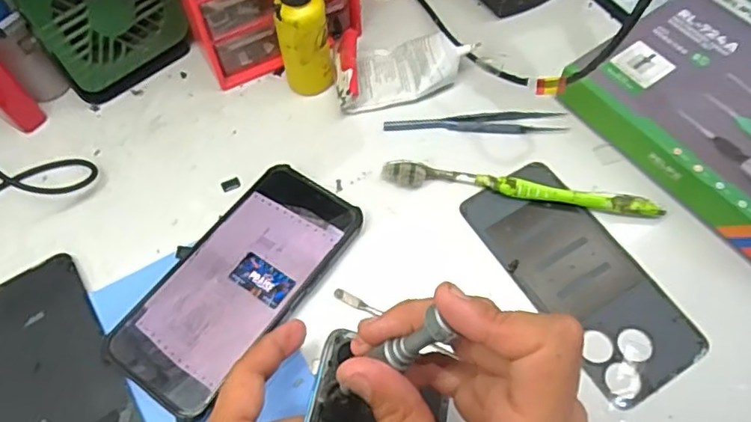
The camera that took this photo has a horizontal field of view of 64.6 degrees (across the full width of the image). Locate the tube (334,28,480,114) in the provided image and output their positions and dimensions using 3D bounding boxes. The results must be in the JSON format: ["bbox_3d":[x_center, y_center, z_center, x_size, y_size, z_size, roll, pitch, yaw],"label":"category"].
[{"bbox_3d":[0.020,-0.114,0.452,0.102,0.029,0.059,-10,59,-5],"label":"tube"}]

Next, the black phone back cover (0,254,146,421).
[{"bbox_3d":[-0.189,0.097,0.342,0.075,0.008,0.163,-32,63,-17],"label":"black phone back cover"}]

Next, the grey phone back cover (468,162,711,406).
[{"bbox_3d":[0.129,0.039,0.381,0.072,0.004,0.161,-28,62,-15],"label":"grey phone back cover"}]

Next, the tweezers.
[{"bbox_3d":[0.072,-0.066,0.436,0.129,0.004,0.021,0,59,1],"label":"tweezers"}]

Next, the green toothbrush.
[{"bbox_3d":[0.098,-0.014,0.404,0.184,0.014,0.014,8,59,6],"label":"green toothbrush"}]

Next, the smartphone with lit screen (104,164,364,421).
[{"bbox_3d":[-0.085,0.044,0.374,0.079,0.014,0.162,31,64,18],"label":"smartphone with lit screen"}]

